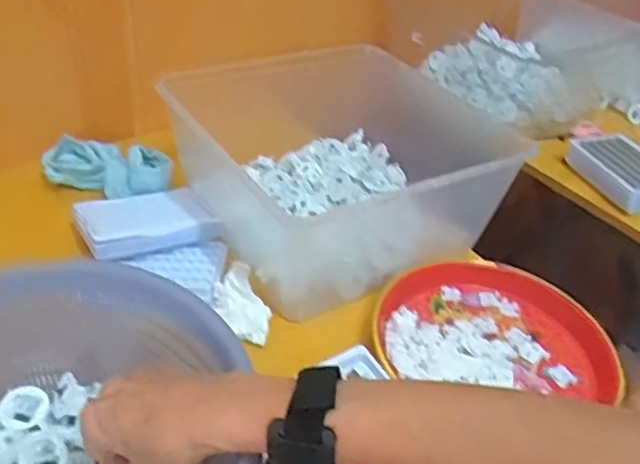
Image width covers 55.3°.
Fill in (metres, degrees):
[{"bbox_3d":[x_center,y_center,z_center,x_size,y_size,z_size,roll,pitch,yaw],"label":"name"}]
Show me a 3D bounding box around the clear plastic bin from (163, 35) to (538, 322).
[{"bbox_3d":[0.021,-0.059,0.648,0.255,0.124,0.261,-23,48,-33],"label":"clear plastic bin"}]

